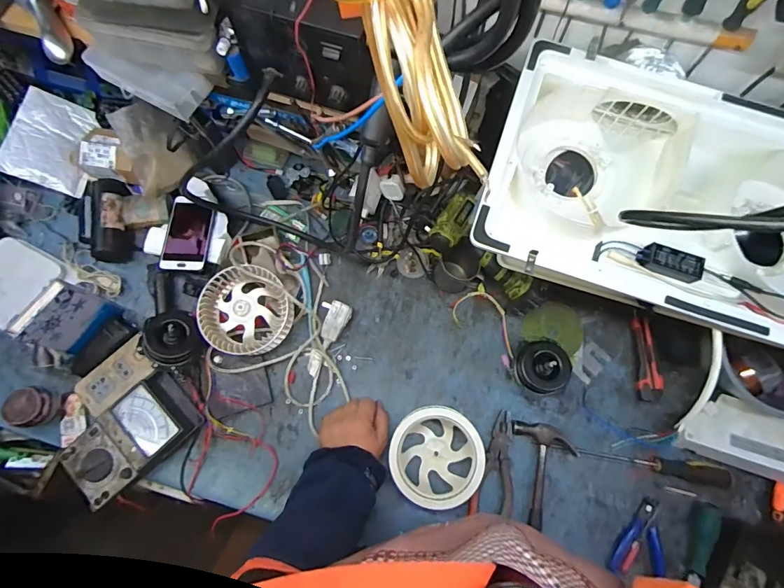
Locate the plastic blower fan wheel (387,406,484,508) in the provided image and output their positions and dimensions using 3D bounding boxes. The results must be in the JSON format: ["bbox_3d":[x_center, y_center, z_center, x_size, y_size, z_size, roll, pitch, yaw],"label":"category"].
[{"bbox_3d":[0.068,0.252,0.658,0.137,0.066,0.139,0,74,0],"label":"plastic blower fan wheel"}]

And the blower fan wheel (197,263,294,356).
[{"bbox_3d":[-0.252,0.029,0.719,0.149,0.064,0.142,0,74,0],"label":"blower fan wheel"}]

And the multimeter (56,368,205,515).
[{"bbox_3d":[-0.412,0.222,0.668,0.120,0.046,0.192,43,78,11],"label":"multimeter"}]

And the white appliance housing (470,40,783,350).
[{"bbox_3d":[0.389,-0.107,0.574,0.514,0.144,0.300,19,74,5],"label":"white appliance housing"}]

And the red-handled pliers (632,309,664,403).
[{"bbox_3d":[0.442,0.103,0.730,0.039,0.023,0.160,2,74,0],"label":"red-handled pliers"}]

